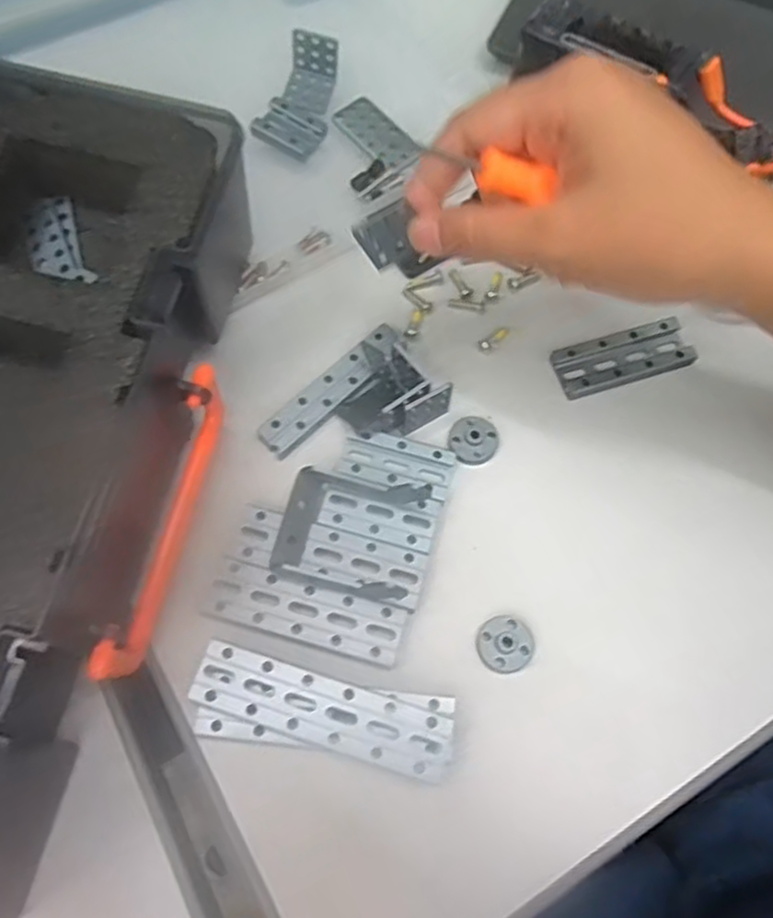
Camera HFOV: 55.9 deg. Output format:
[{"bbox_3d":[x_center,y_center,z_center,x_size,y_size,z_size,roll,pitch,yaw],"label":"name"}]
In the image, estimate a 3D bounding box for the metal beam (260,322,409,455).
[{"bbox_3d":[-0.022,-0.032,0.329,0.015,0.009,0.082,43,74,13],"label":"metal beam"}]

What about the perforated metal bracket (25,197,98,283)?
[{"bbox_3d":[-0.134,-0.088,0.296,0.021,0.004,0.044,-21,69,-10],"label":"perforated metal bracket"}]

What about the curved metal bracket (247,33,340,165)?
[{"bbox_3d":[-0.045,-0.188,0.377,0.033,0.023,0.062,20,70,6],"label":"curved metal bracket"}]

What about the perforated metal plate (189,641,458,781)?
[{"bbox_3d":[-0.023,0.094,0.270,0.095,0.011,0.024,16,67,5],"label":"perforated metal plate"}]

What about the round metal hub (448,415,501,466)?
[{"bbox_3d":[0.039,-0.009,0.322,0.022,0.006,0.023,1,70,-1],"label":"round metal hub"}]

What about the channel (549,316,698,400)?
[{"bbox_3d":[0.110,-0.047,0.338,0.062,0.007,0.026,-15,71,-7],"label":"channel"}]

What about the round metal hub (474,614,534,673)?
[{"bbox_3d":[0.047,0.073,0.290,0.023,0.007,0.022,1,70,-1],"label":"round metal hub"}]

